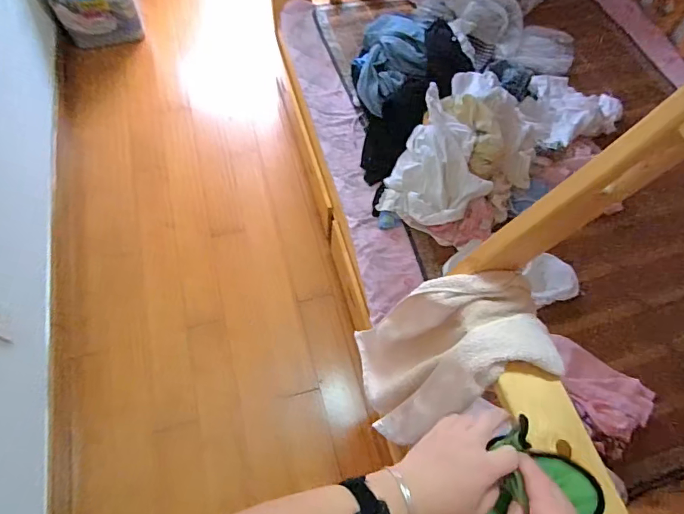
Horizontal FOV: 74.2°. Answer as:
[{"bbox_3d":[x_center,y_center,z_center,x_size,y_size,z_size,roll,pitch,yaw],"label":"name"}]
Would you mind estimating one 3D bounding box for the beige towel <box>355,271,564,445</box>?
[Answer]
[{"bbox_3d":[0.141,0.156,0.680,0.136,0.349,0.181,8,60,-21],"label":"beige towel"}]

